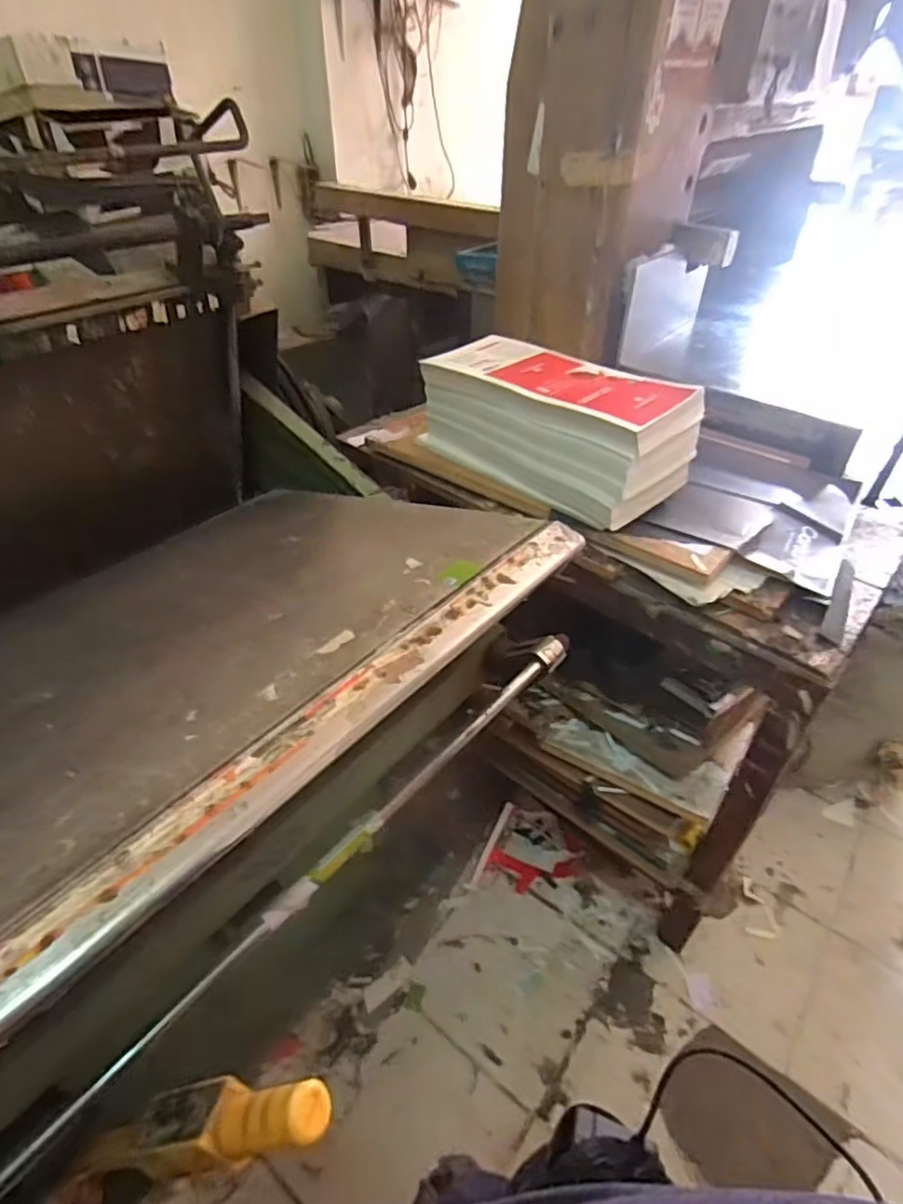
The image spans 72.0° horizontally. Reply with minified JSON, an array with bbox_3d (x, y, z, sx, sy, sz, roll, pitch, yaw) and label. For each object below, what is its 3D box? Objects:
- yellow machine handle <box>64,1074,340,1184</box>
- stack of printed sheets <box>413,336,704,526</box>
[{"bbox_3d":[-0.181,0.365,0.428,0.252,0.048,0.046,-33,33,24],"label":"yellow machine handle"},{"bbox_3d":[0.153,-0.275,0.955,0.187,0.145,0.403,-32,50,-33],"label":"stack of printed sheets"}]

